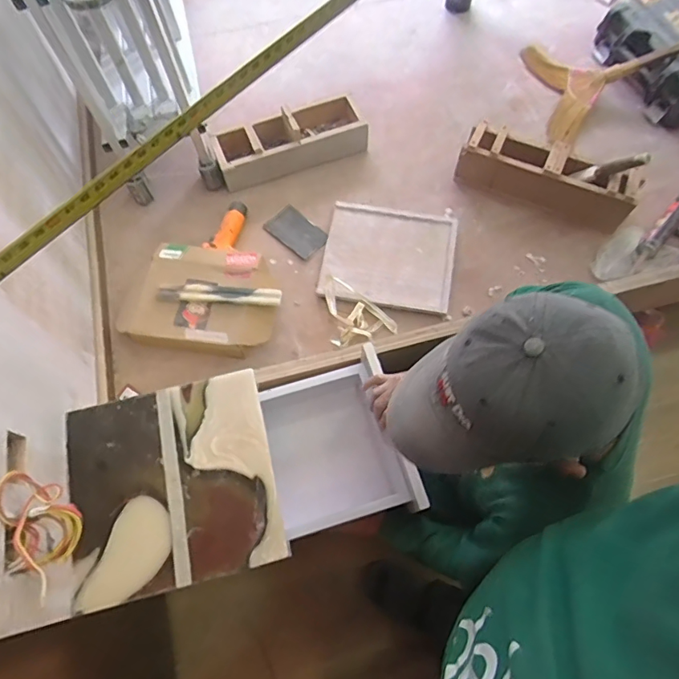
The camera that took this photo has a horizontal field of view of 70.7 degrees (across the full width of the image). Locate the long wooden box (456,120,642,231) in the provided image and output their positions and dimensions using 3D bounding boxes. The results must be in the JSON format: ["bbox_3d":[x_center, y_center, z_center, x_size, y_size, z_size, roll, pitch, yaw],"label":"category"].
[{"bbox_3d":[0.534,-0.422,1.254,0.439,0.153,0.143,25,70,10],"label":"long wooden box"}]

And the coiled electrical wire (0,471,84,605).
[{"bbox_3d":[-0.438,0.277,0.703,0.084,0.074,0.171,-14,69,-5],"label":"coiled electrical wire"}]

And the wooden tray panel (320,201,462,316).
[{"bbox_3d":[0.127,-0.216,1.233,0.328,0.028,0.282,10,68,4],"label":"wooden tray panel"}]

